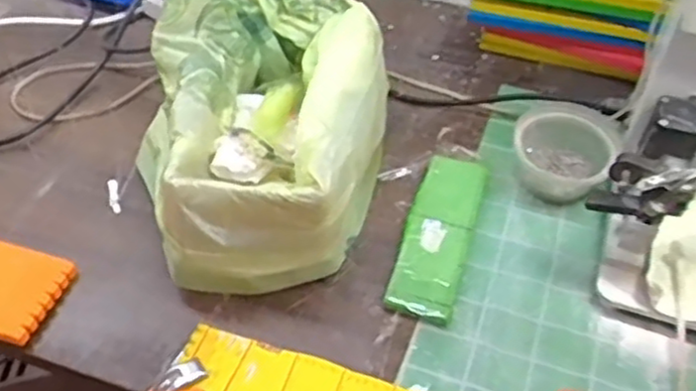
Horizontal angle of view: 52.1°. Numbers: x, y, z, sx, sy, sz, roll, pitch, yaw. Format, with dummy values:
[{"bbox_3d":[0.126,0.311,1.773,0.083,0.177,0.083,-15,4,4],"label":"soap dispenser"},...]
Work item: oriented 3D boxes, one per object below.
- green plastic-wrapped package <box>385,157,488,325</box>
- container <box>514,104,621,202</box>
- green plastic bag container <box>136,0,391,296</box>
[{"bbox_3d":[0.084,0.032,0.650,0.056,0.015,0.179,14,51,11],"label":"green plastic-wrapped package"},{"bbox_3d":[0.205,-0.038,0.688,0.091,0.043,0.099,1,49,-1],"label":"container"},{"bbox_3d":[-0.078,-0.070,0.659,0.232,0.135,0.307,-1,49,-2],"label":"green plastic bag container"}]

